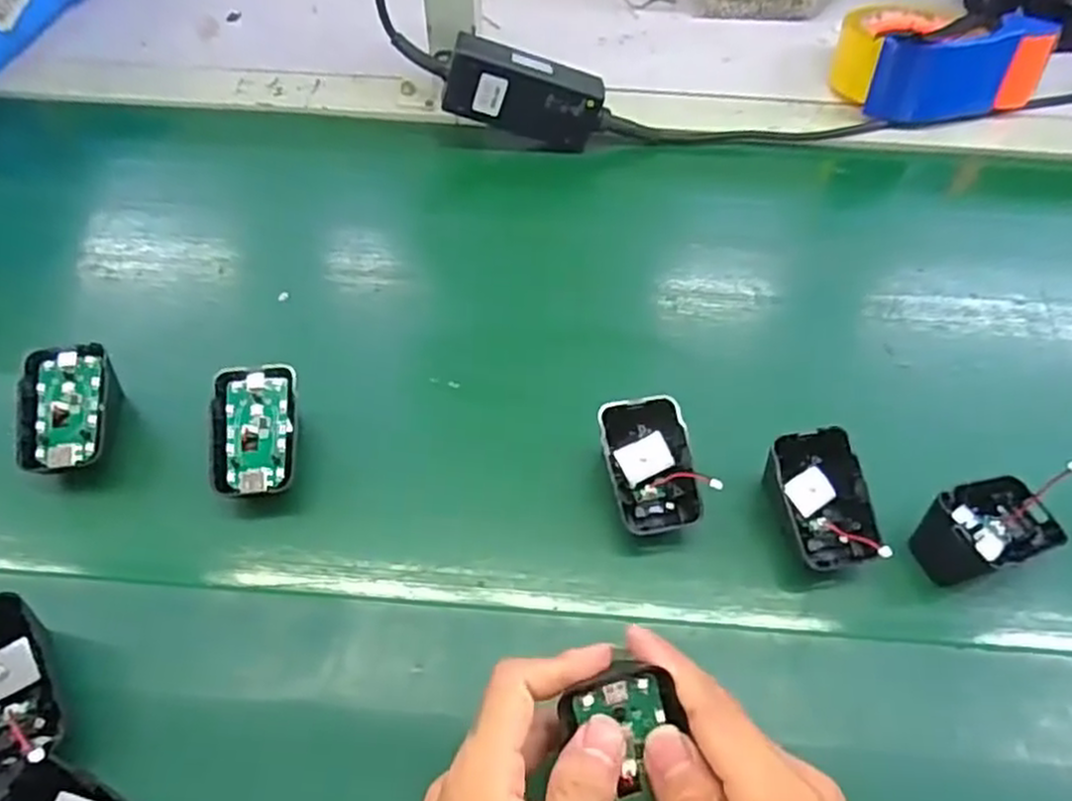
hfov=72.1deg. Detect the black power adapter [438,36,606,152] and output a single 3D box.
[{"bbox_3d":[-0.008,-0.228,0.547,0.114,0.054,0.028,12,51,-15],"label":"black power adapter"}]

